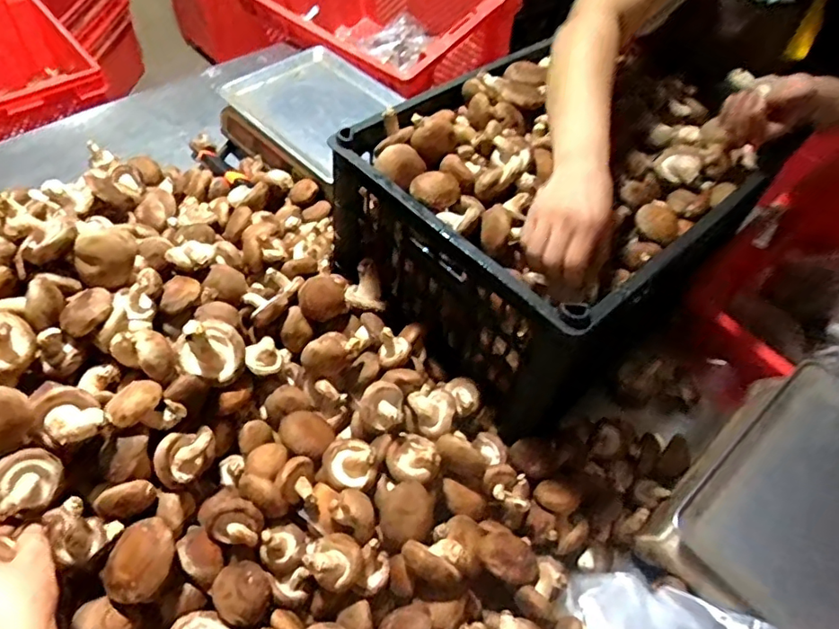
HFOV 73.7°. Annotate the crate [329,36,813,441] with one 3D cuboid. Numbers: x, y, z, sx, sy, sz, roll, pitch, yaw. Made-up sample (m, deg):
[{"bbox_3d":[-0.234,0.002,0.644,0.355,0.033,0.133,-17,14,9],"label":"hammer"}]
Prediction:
[{"bbox_3d":[0.202,-0.172,0.775,0.564,0.217,0.389,-32,62,-25],"label":"crate"}]

